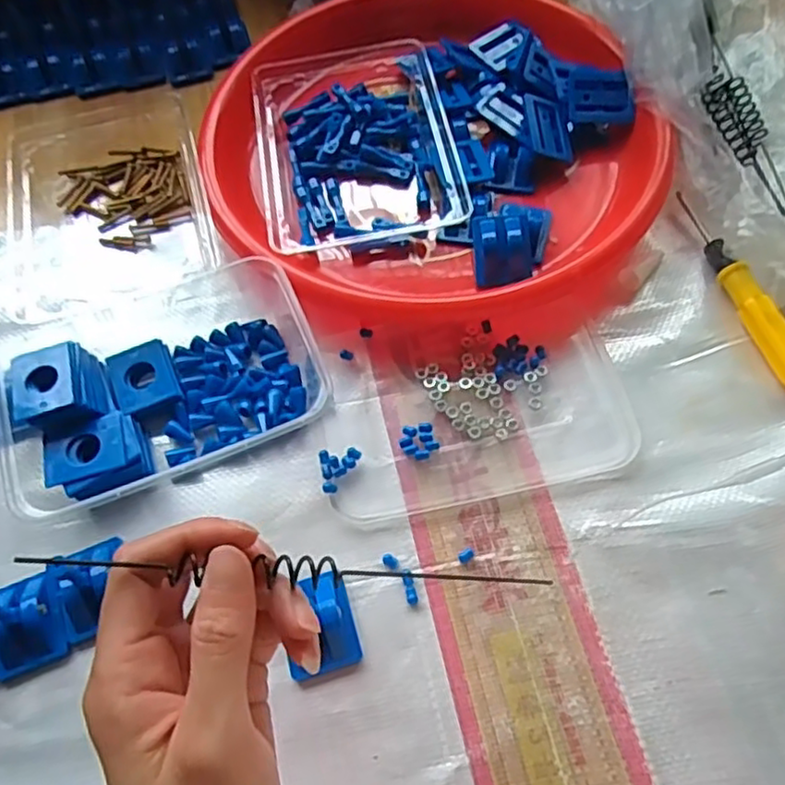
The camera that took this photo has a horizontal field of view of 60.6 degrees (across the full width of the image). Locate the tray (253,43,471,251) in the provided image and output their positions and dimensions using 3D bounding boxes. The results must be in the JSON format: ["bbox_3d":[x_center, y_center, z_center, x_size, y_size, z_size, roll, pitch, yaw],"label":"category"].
[{"bbox_3d":[-0.025,-0.166,0.448,0.122,0.032,0.170,-10,62,-2],"label":"tray"}]

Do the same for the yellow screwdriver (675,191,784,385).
[{"bbox_3d":[0.201,-0.063,0.391,0.013,0.021,0.139,-15,62,-5],"label":"yellow screwdriver"}]

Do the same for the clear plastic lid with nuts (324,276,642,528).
[{"bbox_3d":[0.043,0.003,0.371,0.164,0.014,0.111,-12,62,-3],"label":"clear plastic lid with nuts"}]

